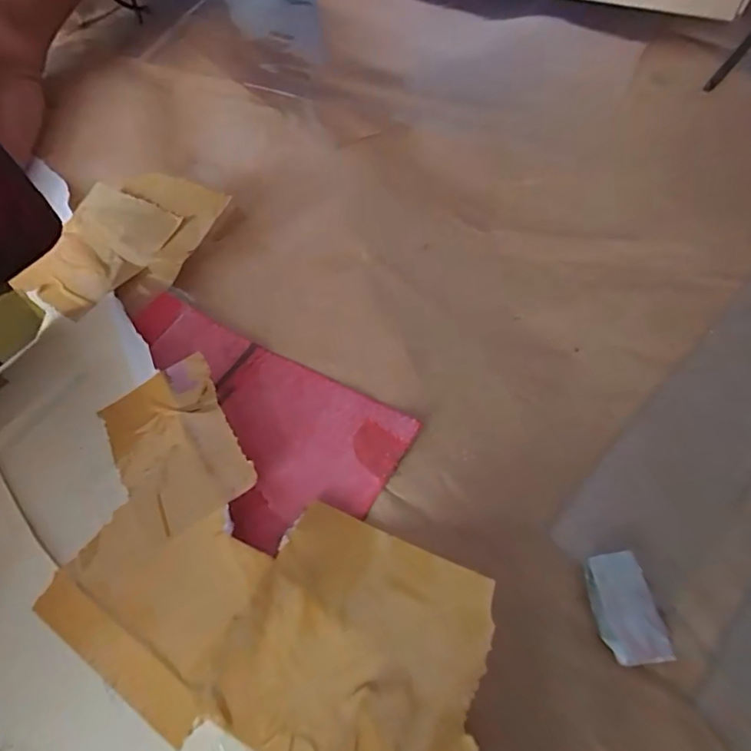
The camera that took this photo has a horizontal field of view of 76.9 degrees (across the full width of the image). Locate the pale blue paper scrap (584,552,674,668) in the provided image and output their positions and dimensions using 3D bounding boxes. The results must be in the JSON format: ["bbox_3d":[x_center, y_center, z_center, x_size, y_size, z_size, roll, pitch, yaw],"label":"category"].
[{"bbox_3d":[0.053,0.050,0.102,0.013,0.004,0.021,-9,55,-1],"label":"pale blue paper scrap"}]

